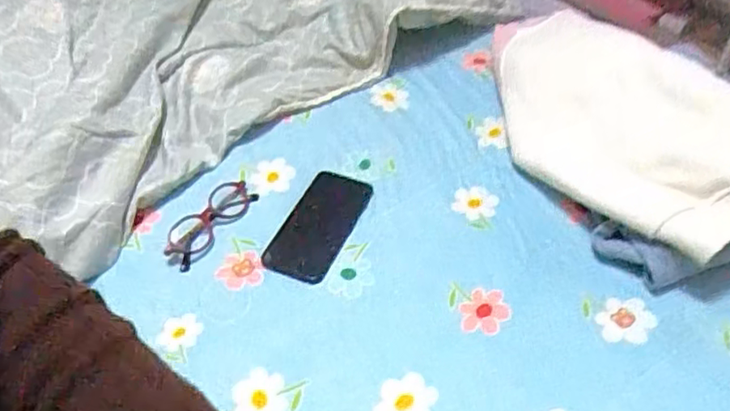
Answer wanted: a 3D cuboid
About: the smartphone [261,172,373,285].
[{"bbox_3d":[-0.055,0.022,0.764,0.083,0.016,0.161,16,49,19],"label":"smartphone"}]

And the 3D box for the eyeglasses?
[{"bbox_3d":[-0.190,0.015,0.762,0.050,0.024,0.133,26,53,26],"label":"eyeglasses"}]

